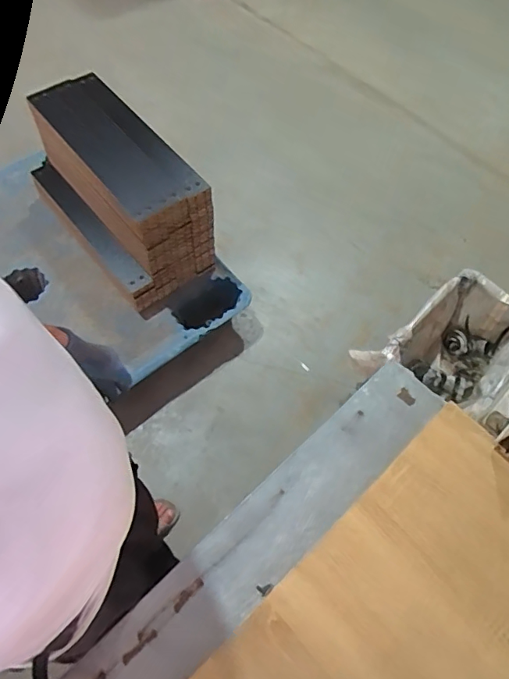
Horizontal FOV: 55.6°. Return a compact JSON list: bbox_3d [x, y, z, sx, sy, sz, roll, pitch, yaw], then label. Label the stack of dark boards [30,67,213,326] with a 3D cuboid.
[{"bbox_3d":[-0.440,-0.462,1.572,0.323,0.414,0.639,-35,69,-19],"label":"stack of dark boards"}]

